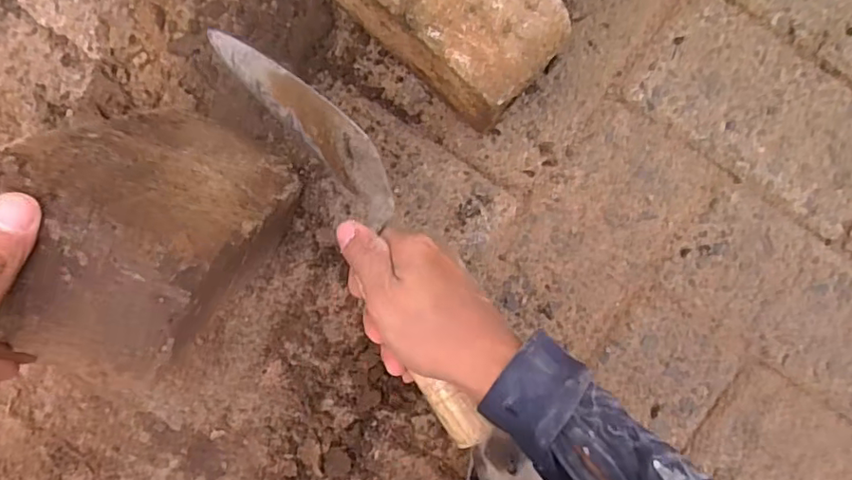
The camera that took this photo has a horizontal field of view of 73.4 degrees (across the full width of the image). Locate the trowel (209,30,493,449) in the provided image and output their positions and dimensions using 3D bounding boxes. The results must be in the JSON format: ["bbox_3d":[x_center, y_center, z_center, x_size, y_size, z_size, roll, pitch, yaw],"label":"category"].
[{"bbox_3d":[-0.037,-0.011,0.353,0.053,0.061,0.289,-30,83,3],"label":"trowel"}]

